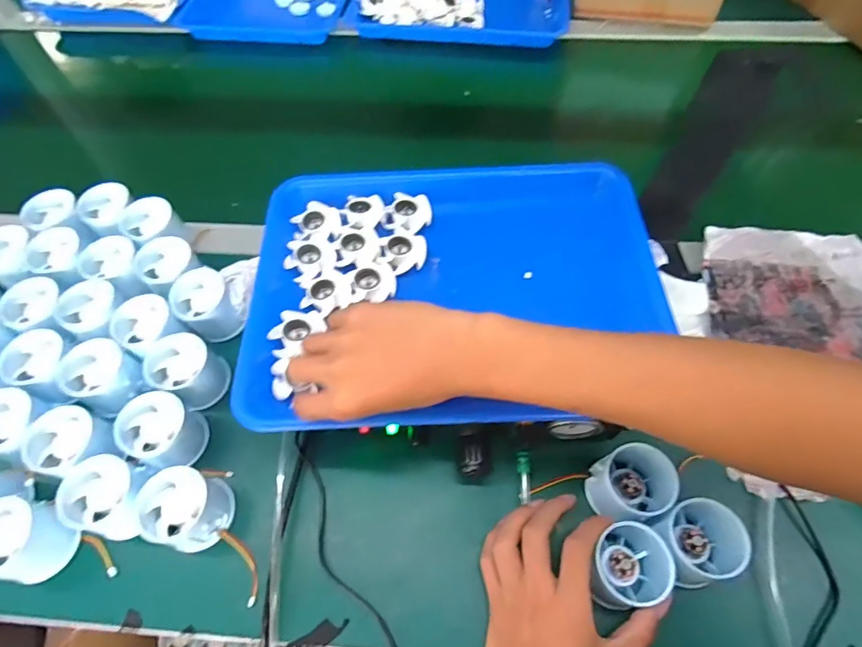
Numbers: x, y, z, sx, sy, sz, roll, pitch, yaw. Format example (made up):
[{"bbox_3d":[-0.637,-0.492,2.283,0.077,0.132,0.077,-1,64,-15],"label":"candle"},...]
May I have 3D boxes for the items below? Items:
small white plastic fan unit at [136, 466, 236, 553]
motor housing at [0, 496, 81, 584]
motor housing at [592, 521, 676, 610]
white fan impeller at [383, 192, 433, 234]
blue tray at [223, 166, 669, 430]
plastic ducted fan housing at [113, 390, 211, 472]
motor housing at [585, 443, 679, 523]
[{"bbox_3d":[-0.187,0.145,0.370,0.050,0.050,0.054,-1,59,1],"label":"small white plastic fan unit"},{"bbox_3d":[-0.308,0.163,0.360,0.055,0.051,0.051,6,59,5],"label":"motor housing"},{"bbox_3d":[0.145,0.172,0.345,0.050,0.048,0.053,-1,59,1],"label":"motor housing"},{"bbox_3d":[-0.021,-0.102,0.450,0.044,0.016,0.041,-9,59,-3],"label":"white fan impeller"},{"bbox_3d":[0.018,-0.039,0.412,0.336,0.041,0.263,-1,59,1],"label":"blue tray"},{"bbox_3d":[-0.222,0.090,0.397,0.055,0.045,0.053,-1,59,1],"label":"plastic ducted fan housing"},{"bbox_3d":[0.161,0.123,0.376,0.065,0.041,0.053,-32,63,-16],"label":"motor housing"}]

